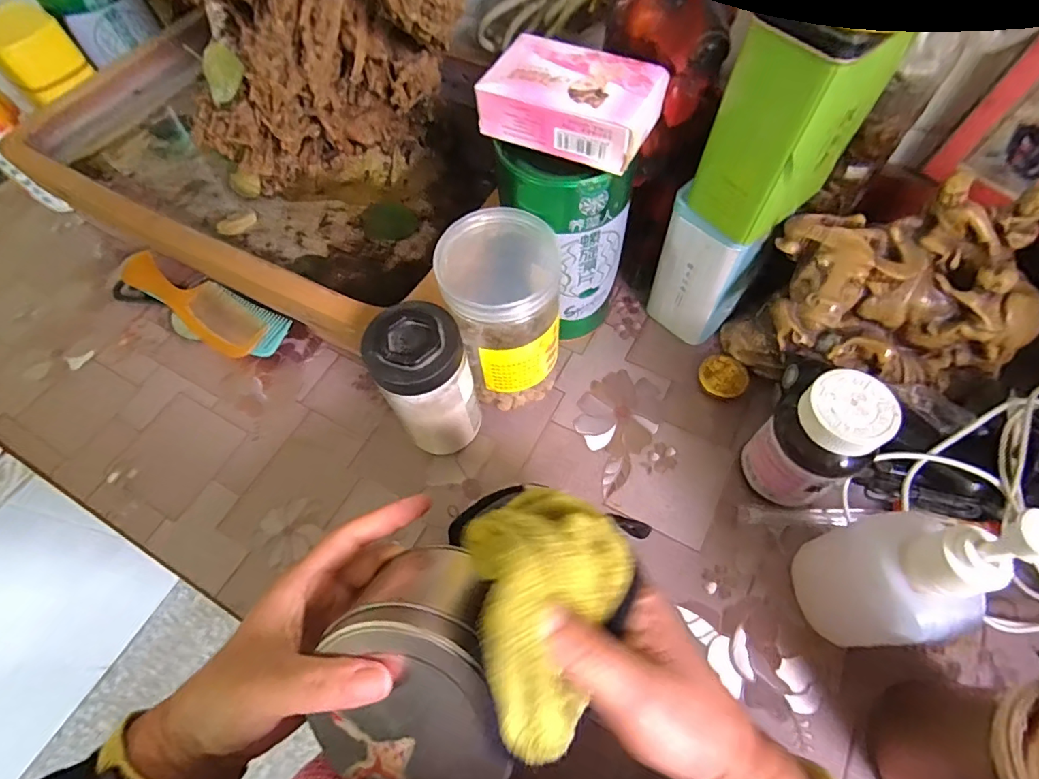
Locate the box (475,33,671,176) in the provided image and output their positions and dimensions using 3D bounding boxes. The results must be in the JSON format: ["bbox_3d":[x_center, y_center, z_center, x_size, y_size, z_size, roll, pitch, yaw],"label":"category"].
[{"bbox_3d":[0.033,-0.183,0.322,0.104,0.034,0.058,23,66,15],"label":"box"}]

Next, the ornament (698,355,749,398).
[{"bbox_3d":[0.176,-0.012,0.438,0.040,0.007,0.035,22,83,13],"label":"ornament"}]

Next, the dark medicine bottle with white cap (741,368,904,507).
[{"bbox_3d":[0.200,0.041,0.350,0.056,0.119,0.054,-1,62,3],"label":"dark medicine bottle with white cap"}]

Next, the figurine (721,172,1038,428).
[{"bbox_3d":[0.285,-0.057,0.389,0.205,0.136,0.120,3,63,5],"label":"figurine"}]

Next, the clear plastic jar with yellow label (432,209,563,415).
[{"bbox_3d":[-0.013,-0.057,0.396,0.086,0.153,0.094,-1,62,3],"label":"clear plastic jar with yellow label"}]

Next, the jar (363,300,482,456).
[{"bbox_3d":[-0.065,0.001,0.381,0.060,0.133,0.060,-1,62,3],"label":"jar"}]

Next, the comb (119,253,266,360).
[{"bbox_3d":[-0.317,-0.087,0.489,0.186,0.010,0.048,31,89,17],"label":"comb"}]

